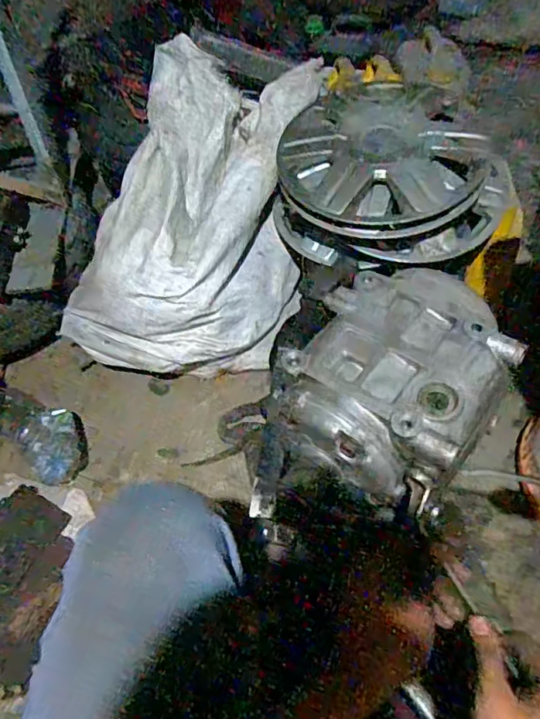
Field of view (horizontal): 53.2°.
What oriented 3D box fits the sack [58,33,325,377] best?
[{"bbox_3d":[-0.124,-0.262,1.048,0.360,0.250,0.612,22,81,2],"label":"sack"}]

